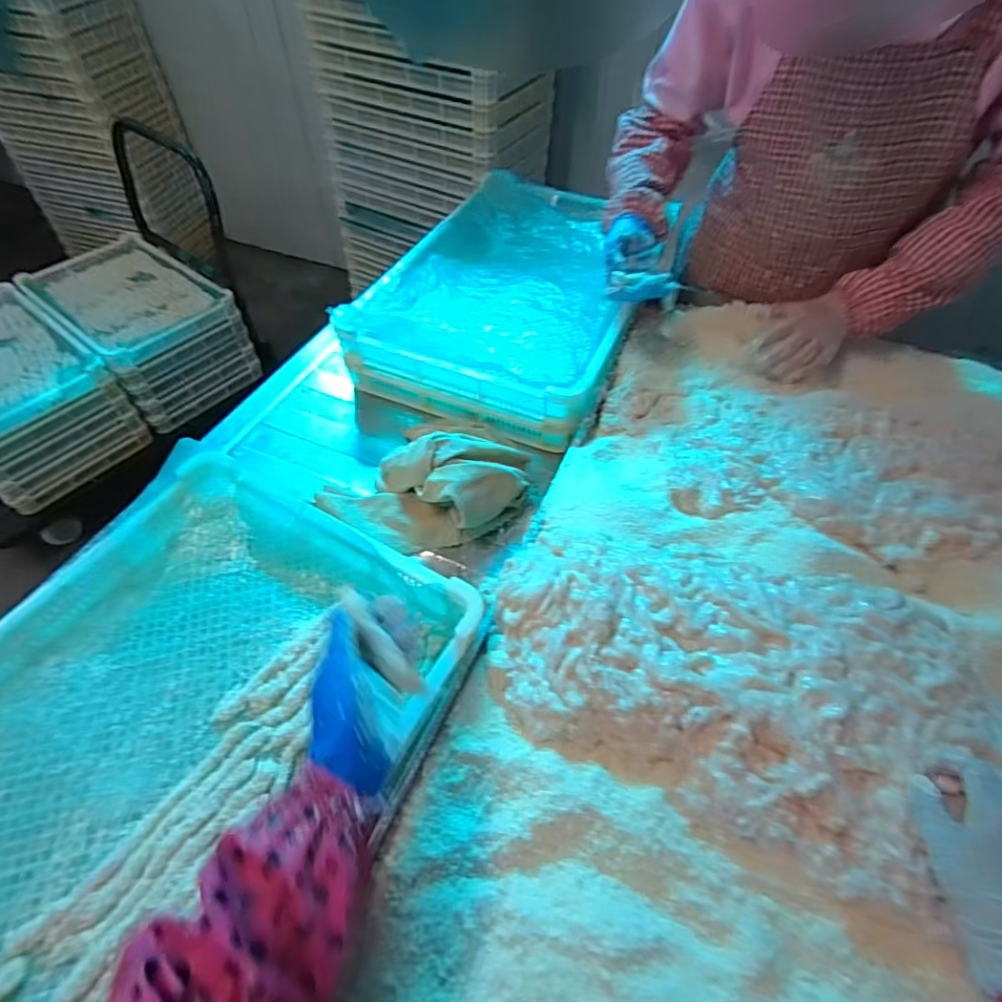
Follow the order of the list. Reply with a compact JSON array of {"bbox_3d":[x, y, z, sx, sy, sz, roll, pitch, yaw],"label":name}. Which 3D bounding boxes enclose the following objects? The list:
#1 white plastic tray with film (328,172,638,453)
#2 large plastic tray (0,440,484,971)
[{"bbox_3d":[0.041,-0.375,0.956,0.405,0.097,0.607,18,54,14],"label":"white plastic tray with film"},{"bbox_3d":[-0.336,0.232,0.440,0.430,0.060,0.593,22,55,17],"label":"large plastic tray"}]

